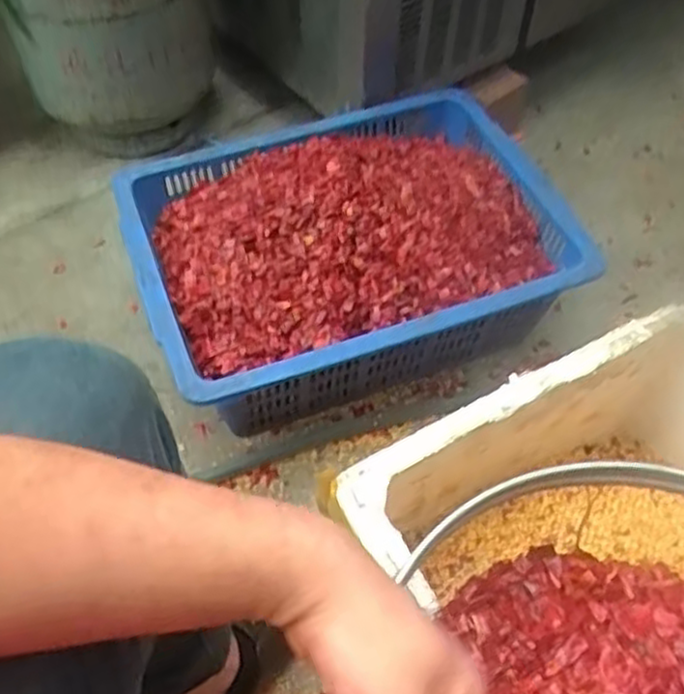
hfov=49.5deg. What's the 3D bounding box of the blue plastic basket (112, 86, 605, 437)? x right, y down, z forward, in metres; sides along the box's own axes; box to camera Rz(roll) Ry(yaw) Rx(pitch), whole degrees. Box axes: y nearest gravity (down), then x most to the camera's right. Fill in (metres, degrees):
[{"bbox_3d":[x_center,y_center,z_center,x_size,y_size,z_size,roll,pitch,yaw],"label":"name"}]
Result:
[{"bbox_3d":[0.011,-0.123,1.014,0.550,0.237,0.410,-17,55,-13],"label":"blue plastic basket"}]

